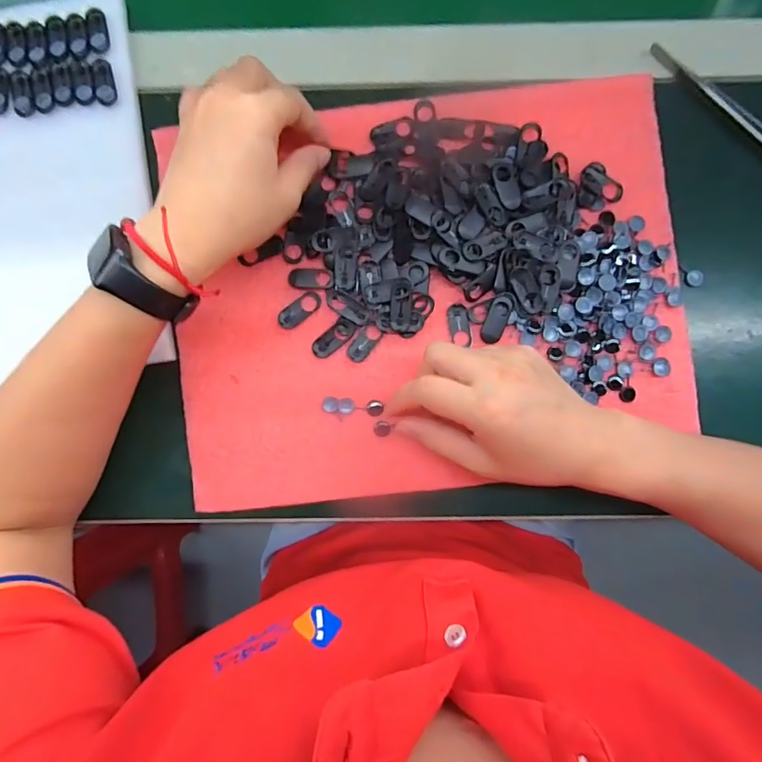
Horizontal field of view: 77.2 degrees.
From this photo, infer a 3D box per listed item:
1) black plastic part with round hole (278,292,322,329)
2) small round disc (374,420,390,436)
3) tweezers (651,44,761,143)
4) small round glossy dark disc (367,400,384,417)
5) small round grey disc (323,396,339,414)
[{"bbox_3d":[-0.055,-0.048,0.320,0.032,0.004,0.014,-39,88,-1],"label":"black plastic part with round hole"},{"bbox_3d":[0.001,0.032,0.318,0.011,0.004,0.010,0,88,1],"label":"small round disc"},{"bbox_3d":[0.244,-0.176,0.323,0.153,0.005,0.014,39,89,2],"label":"tweezers"},{"bbox_3d":[-0.004,0.018,0.319,0.011,0.004,0.011,0,88,1],"label":"small round glossy dark disc"},{"bbox_3d":[-0.034,0.016,0.319,0.011,0.004,0.011,0,88,1],"label":"small round grey disc"}]

